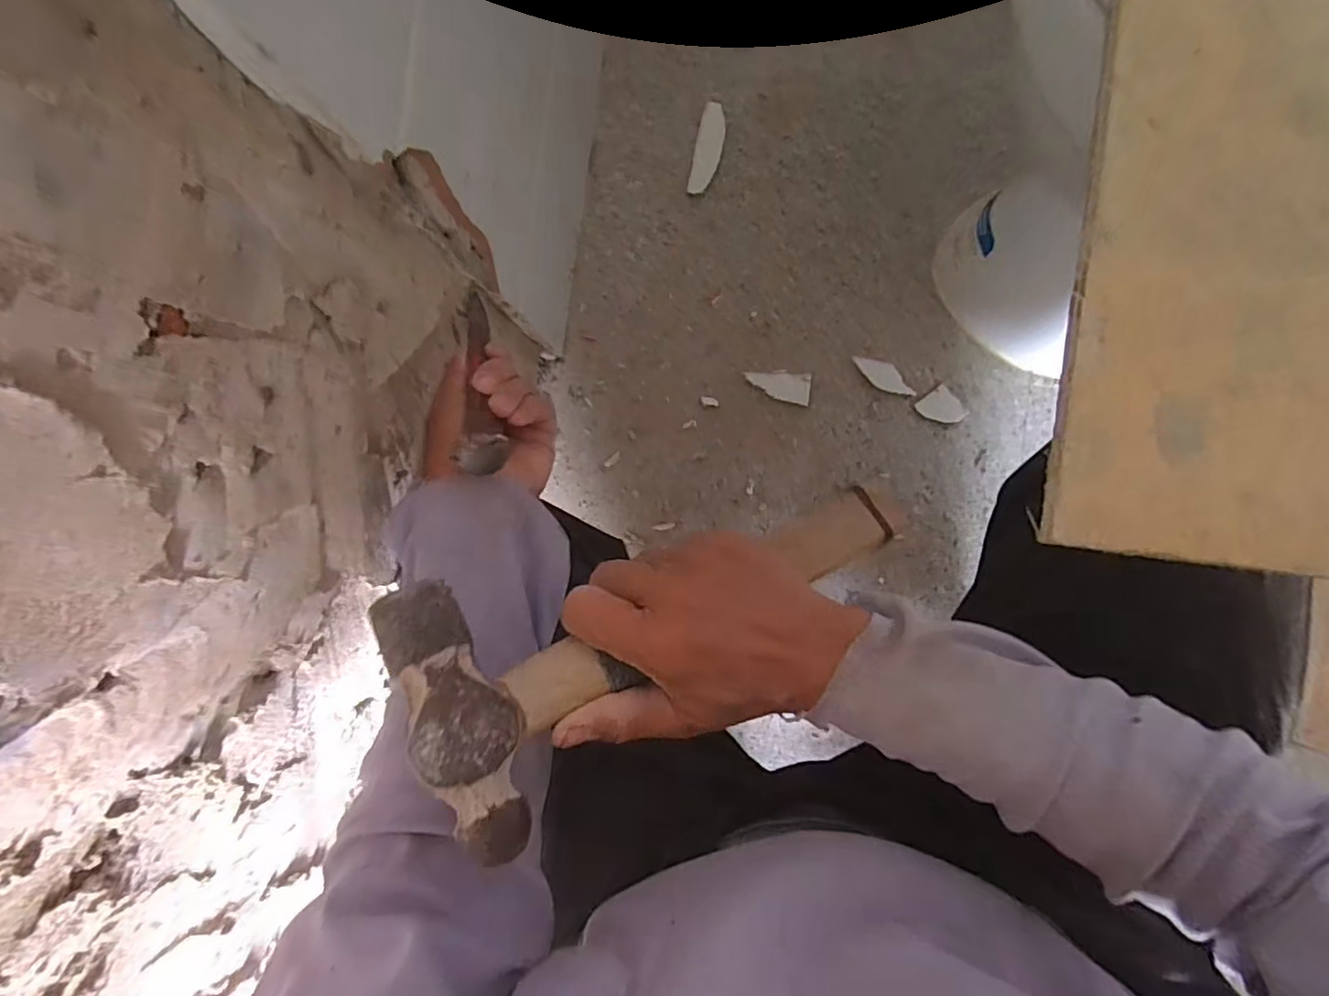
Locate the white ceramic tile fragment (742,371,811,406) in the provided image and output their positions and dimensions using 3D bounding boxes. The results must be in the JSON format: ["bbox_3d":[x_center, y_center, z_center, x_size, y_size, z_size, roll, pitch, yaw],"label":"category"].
[{"bbox_3d":[0.125,-0.124,0.635,0.071,0.007,0.035,10,89,6],"label":"white ceramic tile fragment"}]

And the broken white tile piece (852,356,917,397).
[{"bbox_3d":[0.238,-0.133,0.622,0.072,0.004,0.027,33,91,6],"label":"broken white tile piece"}]

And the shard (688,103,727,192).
[{"bbox_3d":[0.049,-0.394,0.653,0.028,0.012,0.097,14,89,6],"label":"shard"}]

